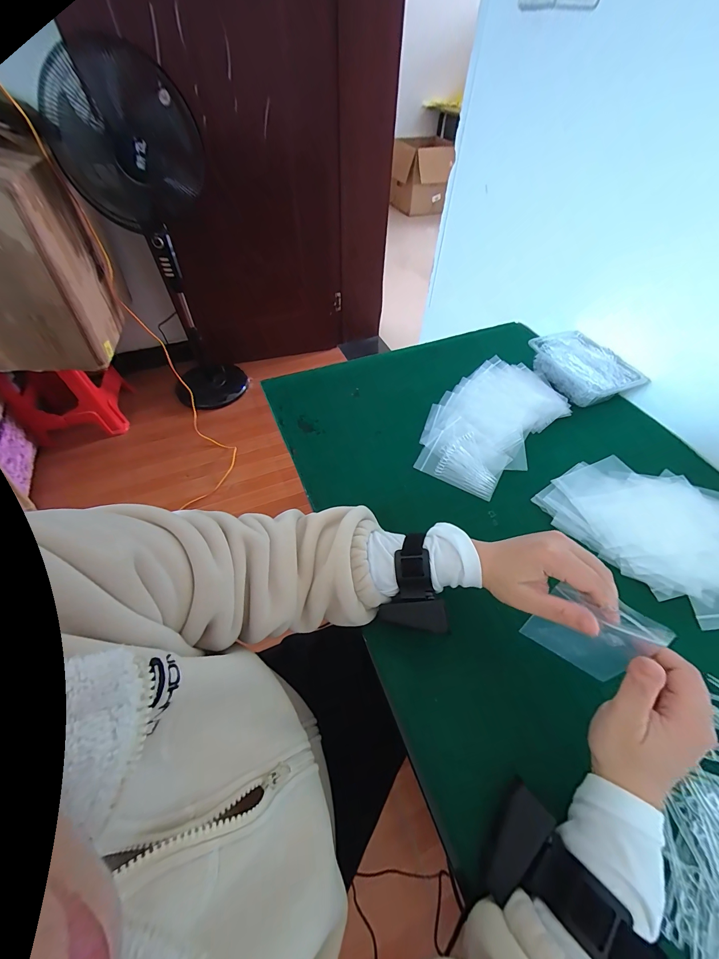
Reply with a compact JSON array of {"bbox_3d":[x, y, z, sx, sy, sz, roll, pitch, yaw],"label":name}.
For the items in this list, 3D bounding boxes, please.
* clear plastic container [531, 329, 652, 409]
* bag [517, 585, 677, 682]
[{"bbox_3d":[0.416,-0.208,0.617,0.122,0.052,0.175,-17,56,-13],"label":"clear plastic container"},{"bbox_3d":[0.208,0.143,0.305,0.081,0.114,0.019,23,55,29],"label":"bag"}]

